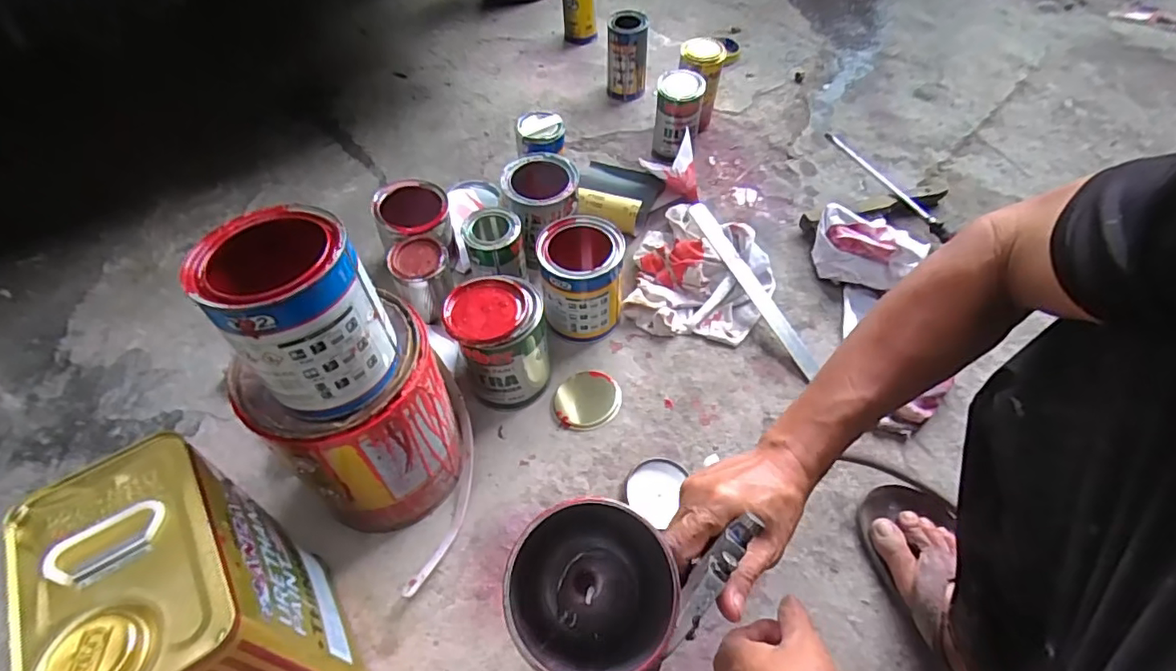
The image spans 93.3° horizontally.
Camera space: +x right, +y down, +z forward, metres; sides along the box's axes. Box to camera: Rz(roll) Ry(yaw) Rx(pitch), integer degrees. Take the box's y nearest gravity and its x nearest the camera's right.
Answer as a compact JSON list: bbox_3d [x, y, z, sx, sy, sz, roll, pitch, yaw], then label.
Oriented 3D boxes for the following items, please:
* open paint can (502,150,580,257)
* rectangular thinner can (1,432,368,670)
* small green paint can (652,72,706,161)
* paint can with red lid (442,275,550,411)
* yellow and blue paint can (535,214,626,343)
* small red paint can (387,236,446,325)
[{"bbox_3d":[-0.065,-0.182,0.805,0.103,0.116,0.107,2,54,2],"label":"open paint can"},{"bbox_3d":[-0.274,0.215,0.423,0.108,0.251,0.177,-33,60,-21],"label":"rectangular thinner can"},{"bbox_3d":[0.149,-0.363,0.926,0.074,0.136,0.067,11,56,7],"label":"small green paint can"},{"bbox_3d":[-0.103,0.011,0.659,0.105,0.137,0.107,0,54,1],"label":"paint can with red lid"},{"bbox_3d":[-0.008,-0.075,0.720,0.104,0.117,0.107,0,54,1],"label":"yellow and blue paint can"},{"bbox_3d":[-0.219,-0.078,0.739,0.070,0.090,0.070,0,54,1],"label":"small red paint can"}]

